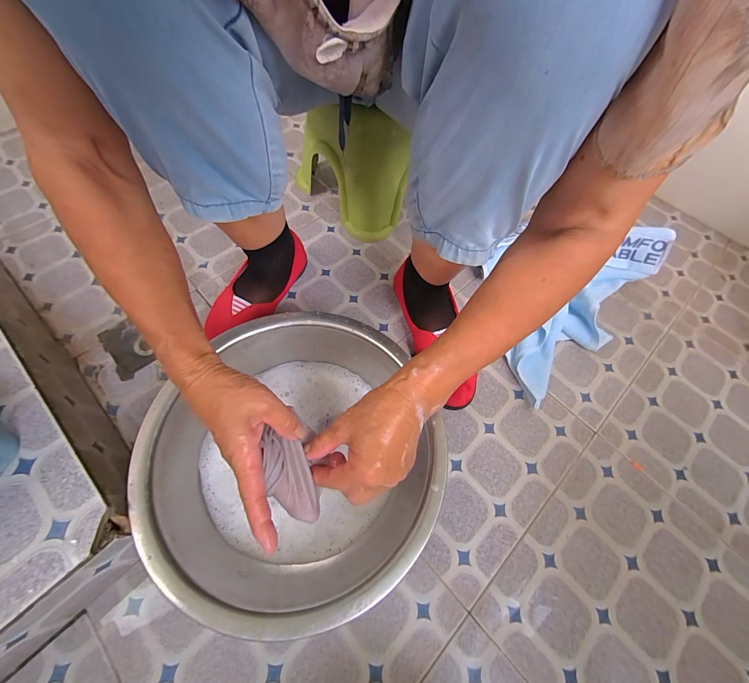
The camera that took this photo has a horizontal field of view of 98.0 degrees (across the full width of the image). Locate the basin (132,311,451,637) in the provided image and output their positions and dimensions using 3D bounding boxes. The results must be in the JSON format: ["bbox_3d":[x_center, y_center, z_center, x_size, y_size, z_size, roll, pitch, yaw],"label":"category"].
[{"bbox_3d":[-0.093,0.134,0.397,0.309,0.106,0.324,1,61,-2],"label":"basin"}]

